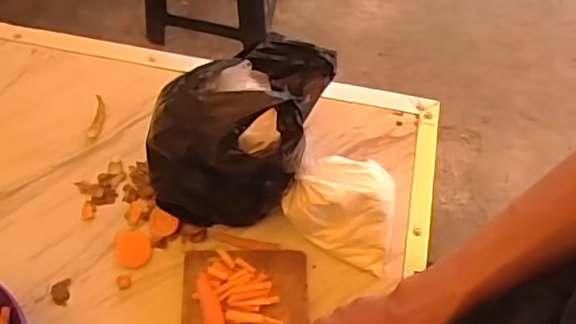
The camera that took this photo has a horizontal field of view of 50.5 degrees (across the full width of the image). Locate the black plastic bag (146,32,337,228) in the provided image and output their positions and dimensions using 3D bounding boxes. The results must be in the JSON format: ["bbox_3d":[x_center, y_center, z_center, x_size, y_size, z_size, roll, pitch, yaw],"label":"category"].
[{"bbox_3d":[-0.051,-0.039,0.649,0.152,0.185,0.185,14,66,3],"label":"black plastic bag"}]

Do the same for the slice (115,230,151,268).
[{"bbox_3d":[-0.170,0.095,0.669,0.039,0.005,0.040,4,66,-2],"label":"slice"}]

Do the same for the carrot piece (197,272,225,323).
[{"bbox_3d":[-0.077,0.157,0.618,0.021,0.006,0.094,-14,60,-7],"label":"carrot piece"}]

